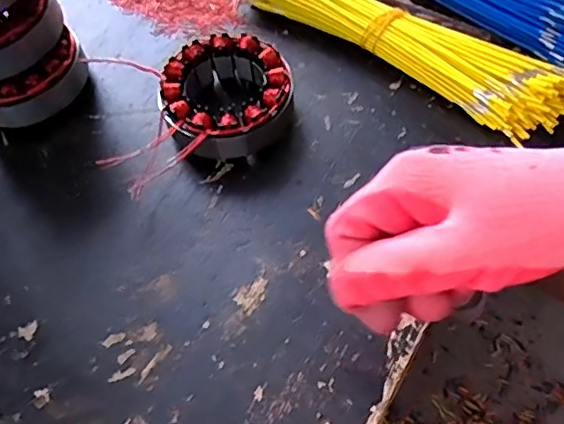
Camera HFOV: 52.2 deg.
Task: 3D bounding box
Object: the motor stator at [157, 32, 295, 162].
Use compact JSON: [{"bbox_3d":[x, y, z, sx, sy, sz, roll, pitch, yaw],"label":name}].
[{"bbox_3d":[-0.037,-0.075,0.389,0.085,0.037,0.085,-2,58,3],"label":"motor stator"}]

